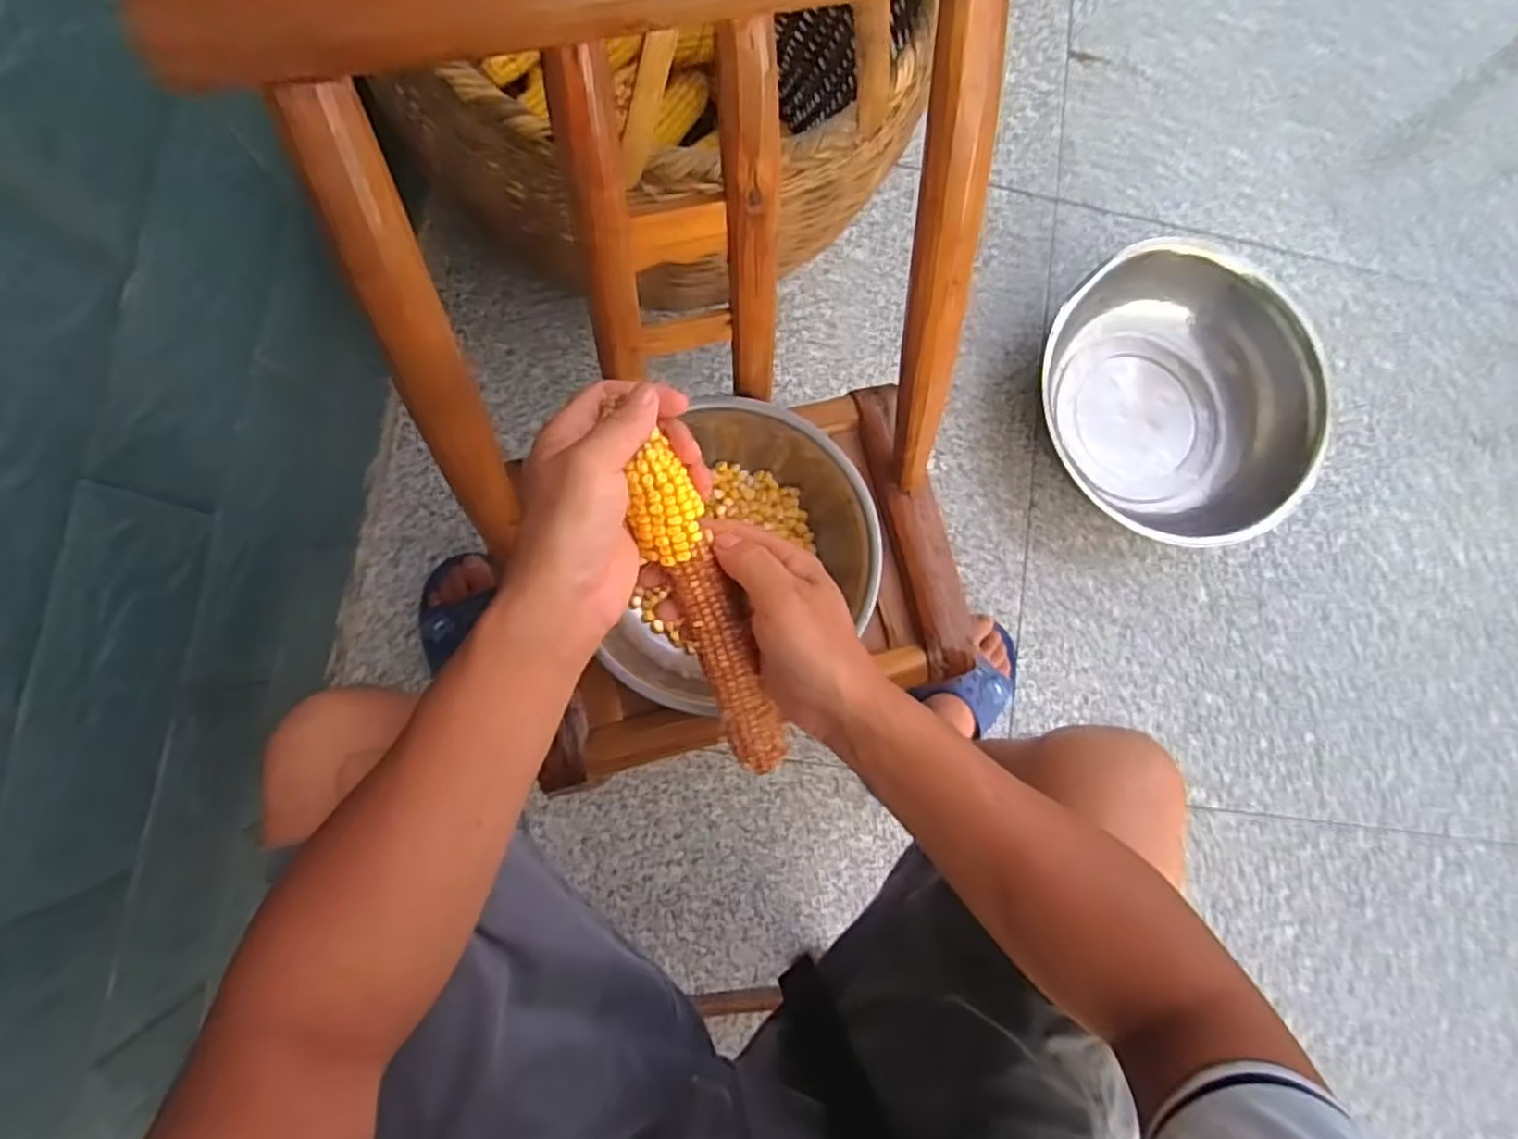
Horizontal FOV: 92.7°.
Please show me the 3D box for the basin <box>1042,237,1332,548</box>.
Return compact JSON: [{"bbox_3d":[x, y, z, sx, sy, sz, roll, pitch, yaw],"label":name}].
[{"bbox_3d":[0.529,-0.214,0.928,0.332,0.128,0.366,-25,88,-9],"label":"basin"}]

